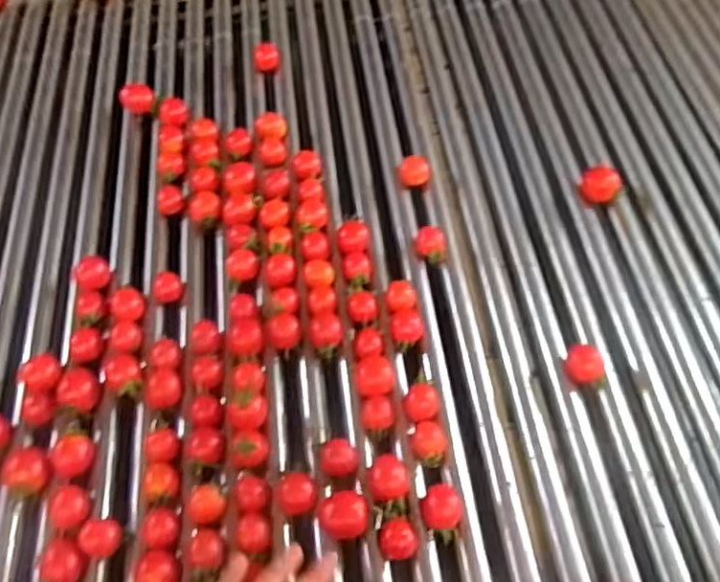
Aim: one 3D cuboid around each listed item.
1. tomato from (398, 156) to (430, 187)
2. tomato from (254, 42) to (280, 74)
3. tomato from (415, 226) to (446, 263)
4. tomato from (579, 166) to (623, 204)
[{"bbox_3d":[0.050,-0.109,0.608,0.027,0.020,0.027,1,58,3],"label":"tomato"},{"bbox_3d":[-0.100,-0.249,0.699,0.028,0.020,0.032,-11,59,-5],"label":"tomato"},{"bbox_3d":[0.060,-0.039,0.565,0.025,0.018,0.034,5,59,5],"label":"tomato"},{"bbox_3d":[0.211,-0.089,0.584,0.031,0.028,0.036,38,66,22],"label":"tomato"}]

